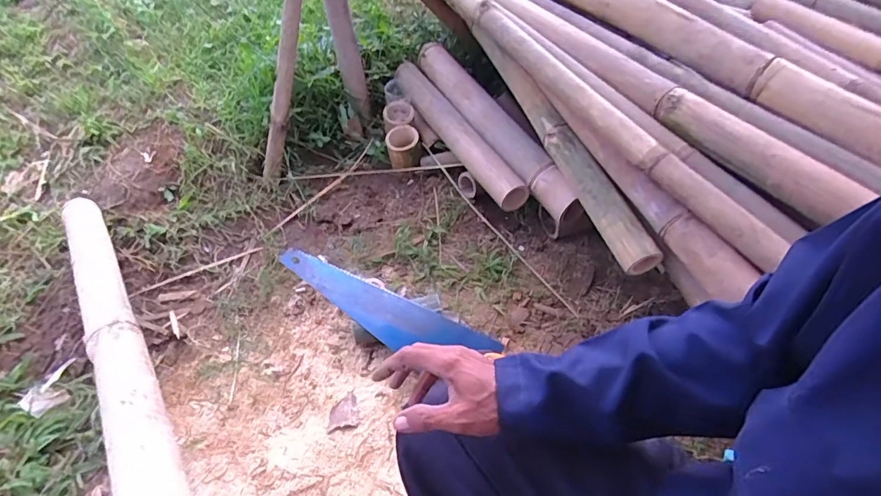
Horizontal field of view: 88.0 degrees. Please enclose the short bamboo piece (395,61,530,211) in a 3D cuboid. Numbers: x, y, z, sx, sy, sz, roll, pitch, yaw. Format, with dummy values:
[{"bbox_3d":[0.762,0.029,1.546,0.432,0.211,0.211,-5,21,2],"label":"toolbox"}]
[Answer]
[{"bbox_3d":[0.030,-0.278,1.081,0.071,0.065,0.508,-25,53,-15],"label":"short bamboo piece"}]

